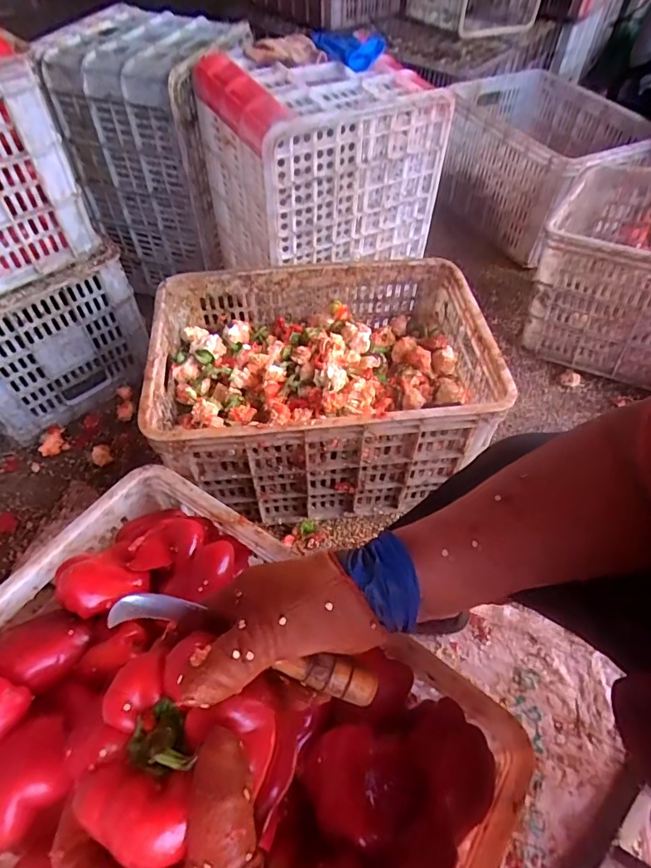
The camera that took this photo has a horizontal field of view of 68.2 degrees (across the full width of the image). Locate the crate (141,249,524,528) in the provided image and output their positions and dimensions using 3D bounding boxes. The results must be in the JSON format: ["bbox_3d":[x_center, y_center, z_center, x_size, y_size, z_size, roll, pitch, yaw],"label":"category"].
[{"bbox_3d":[-0.008,-0.087,0.852,0.501,0.267,0.378,-5,54,-4],"label":"crate"}]

